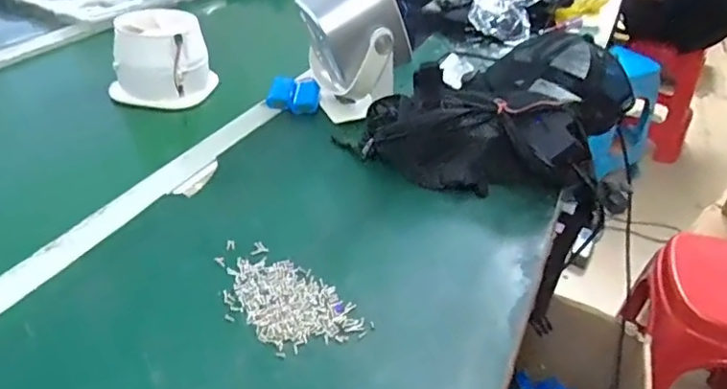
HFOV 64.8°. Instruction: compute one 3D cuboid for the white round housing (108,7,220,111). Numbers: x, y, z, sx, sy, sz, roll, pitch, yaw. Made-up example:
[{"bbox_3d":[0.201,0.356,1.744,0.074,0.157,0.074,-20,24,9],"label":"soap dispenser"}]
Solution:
[{"bbox_3d":[-0.302,-0.204,0.853,0.132,0.110,0.132,4,35,-3],"label":"white round housing"}]

